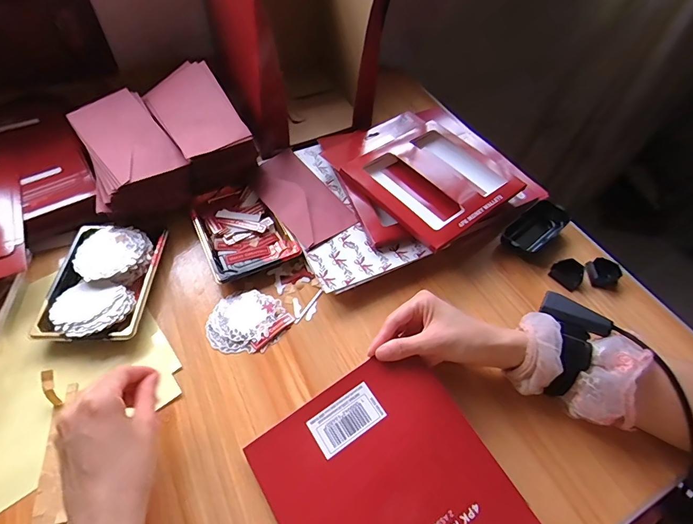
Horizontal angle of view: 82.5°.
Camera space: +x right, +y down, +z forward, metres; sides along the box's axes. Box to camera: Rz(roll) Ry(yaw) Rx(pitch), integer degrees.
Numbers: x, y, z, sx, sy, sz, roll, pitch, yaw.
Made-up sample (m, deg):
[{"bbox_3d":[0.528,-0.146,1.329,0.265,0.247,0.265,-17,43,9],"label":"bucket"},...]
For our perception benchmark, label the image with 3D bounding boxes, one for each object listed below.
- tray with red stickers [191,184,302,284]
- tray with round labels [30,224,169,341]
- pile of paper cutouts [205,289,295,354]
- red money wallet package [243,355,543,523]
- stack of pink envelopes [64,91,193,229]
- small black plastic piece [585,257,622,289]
[{"bbox_3d":[-0.149,-0.049,0.553,0.111,0.019,0.163,-22,58,-17],"label":"tray with red stickers"},{"bbox_3d":[-0.297,0.018,0.483,0.111,0.027,0.164,0,54,-2],"label":"tray with round labels"},{"bbox_3d":[-0.122,0.072,0.479,0.087,0.005,0.089,1,54,-2],"label":"pile of paper cutouts"},{"bbox_3d":[0.046,0.215,0.357,0.192,0.011,0.231,-30,64,-18],"label":"red money wallet package"},{"bbox_3d":[-0.309,-0.147,0.557,0.123,0.058,0.215,-32,61,-23],"label":"stack of pink envelopes"},{"bbox_3d":[0.344,0.015,0.529,0.042,0.018,0.038,24,57,14],"label":"small black plastic piece"}]

